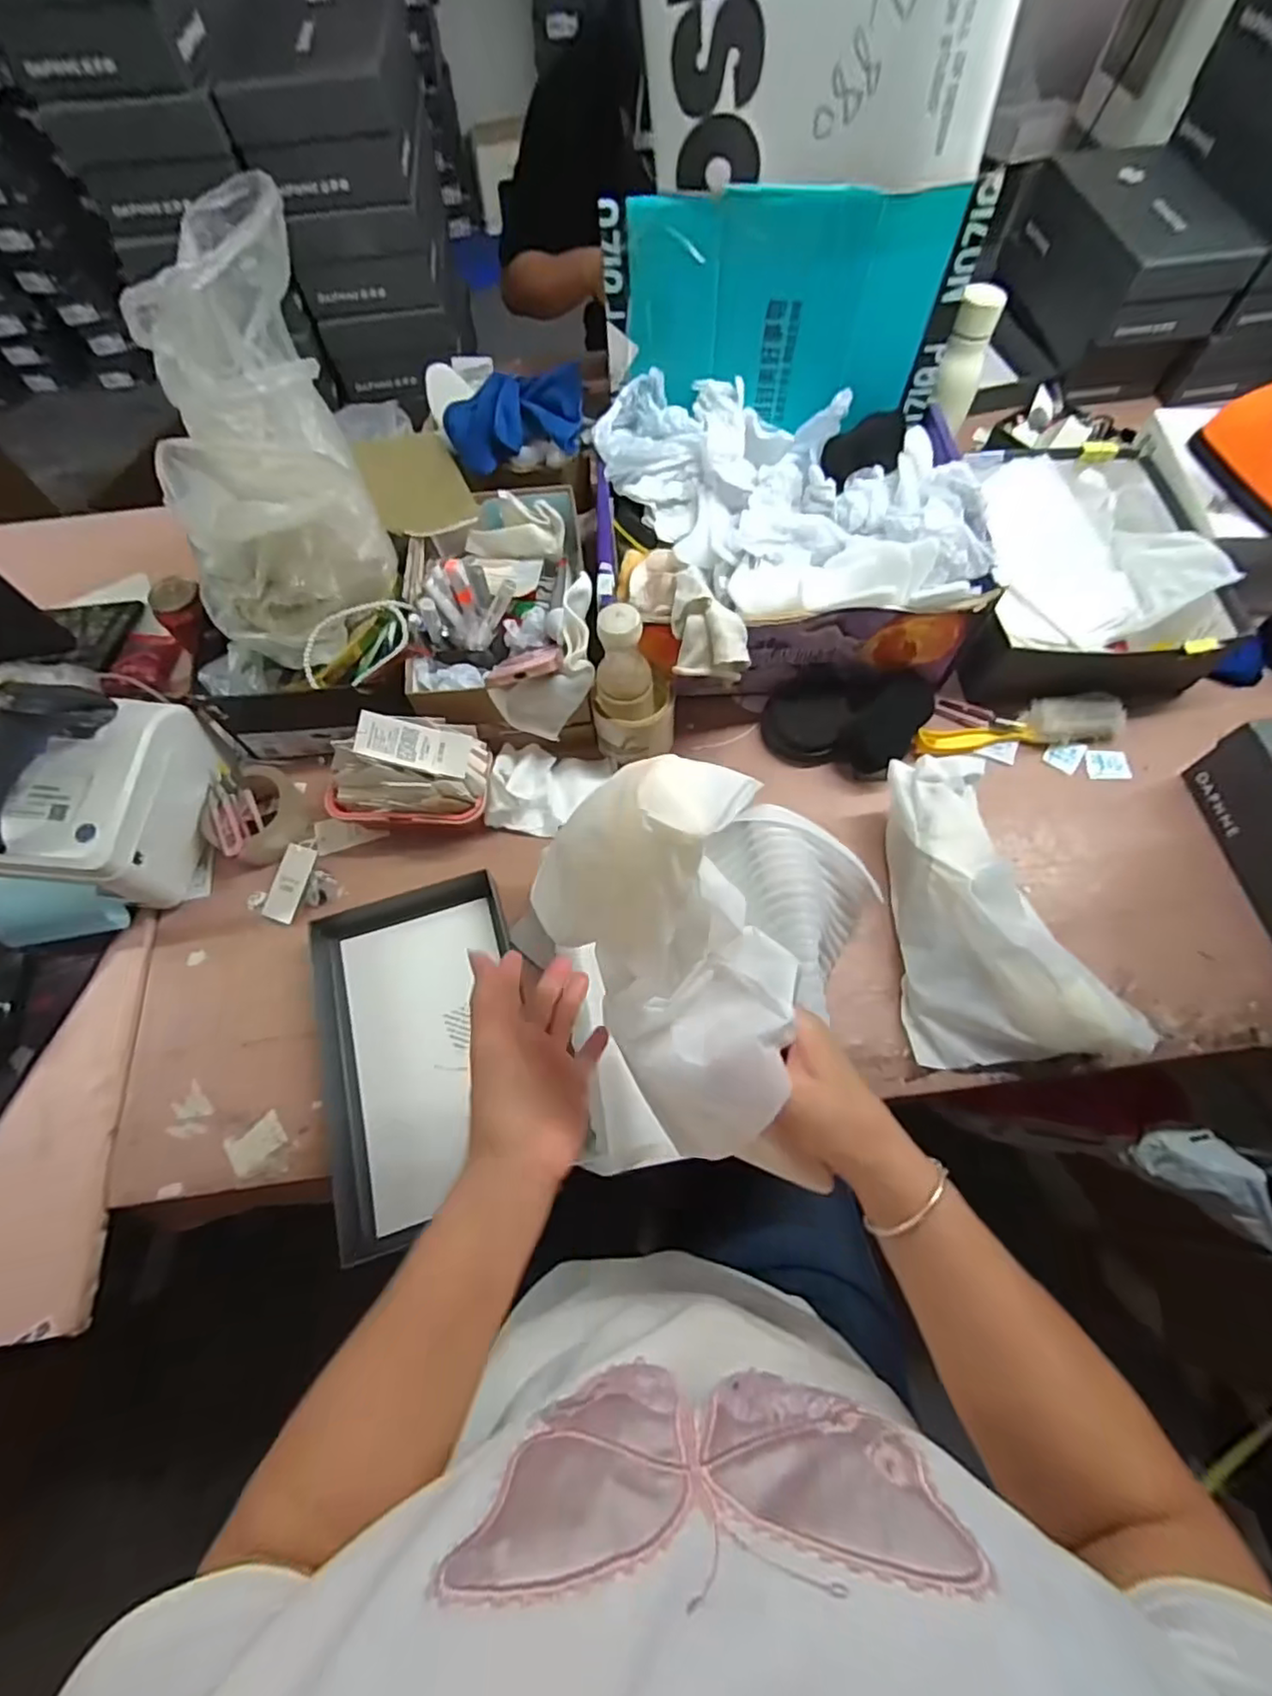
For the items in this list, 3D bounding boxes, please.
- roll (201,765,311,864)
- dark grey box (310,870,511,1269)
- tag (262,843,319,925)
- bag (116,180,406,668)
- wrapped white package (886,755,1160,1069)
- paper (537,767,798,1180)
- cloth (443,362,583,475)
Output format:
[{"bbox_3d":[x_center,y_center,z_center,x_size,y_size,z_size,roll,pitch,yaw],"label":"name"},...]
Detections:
[{"bbox_3d":[-0.410,-0.030,0.693,0.093,0.055,0.101,-1,66,1],"label":"roll"},{"bbox_3d":[-0.198,0.189,0.596,0.184,0.037,0.308,-14,66,-4],"label":"dark grey box"},{"bbox_3d":[-0.362,0.037,0.671,0.040,0.005,0.080,19,85,17],"label":"tag"},{"bbox_3d":[-0.357,-0.392,0.608,0.175,0.140,0.414,0,108,2],"label":"bag"},{"bbox_3d":[0.330,0.053,0.595,0.165,0.086,0.272,-3,66,0],"label":"wrapped white package"},{"bbox_3d":[0.023,0.063,0.344,0.122,0.226,0.080,-12,24,-4],"label":"paper"},{"bbox_3d":[-0.143,-0.507,0.766,0.164,0.077,0.107,4,66,3],"label":"cloth"}]

